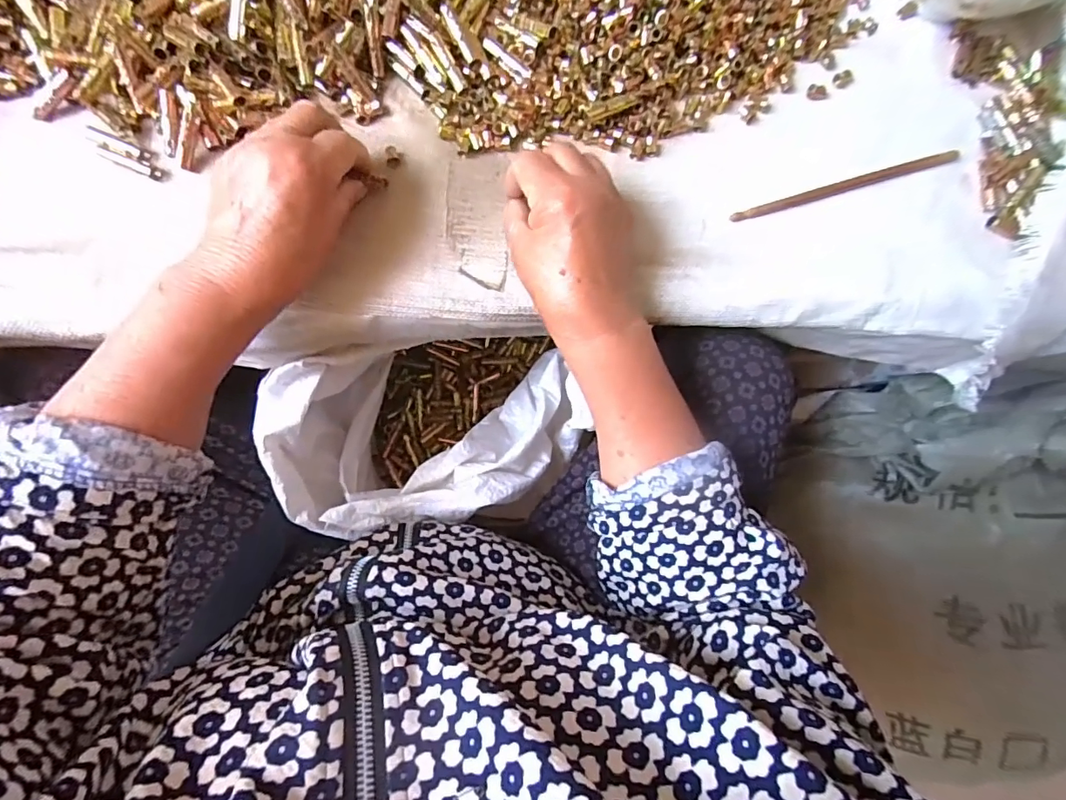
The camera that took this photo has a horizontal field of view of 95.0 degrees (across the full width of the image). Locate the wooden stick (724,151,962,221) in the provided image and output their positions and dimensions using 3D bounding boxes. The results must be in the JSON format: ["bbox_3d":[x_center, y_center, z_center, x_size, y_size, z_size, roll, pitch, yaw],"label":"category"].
[{"bbox_3d":[0.227,-0.154,0.350,0.178,0.006,0.008,-17,86,-5],"label":"wooden stick"}]

